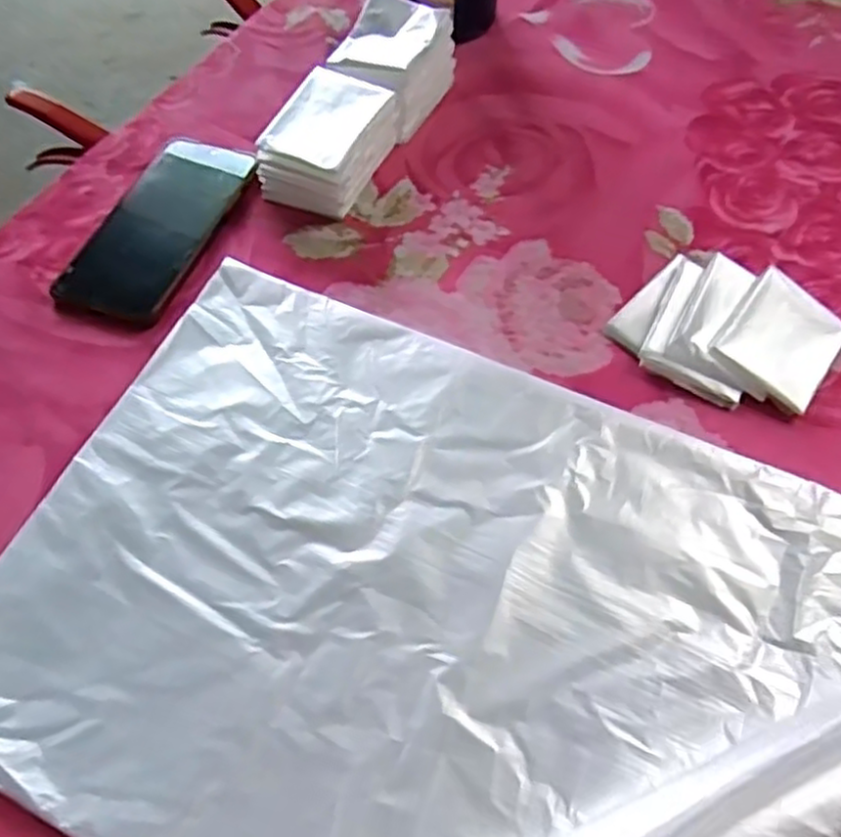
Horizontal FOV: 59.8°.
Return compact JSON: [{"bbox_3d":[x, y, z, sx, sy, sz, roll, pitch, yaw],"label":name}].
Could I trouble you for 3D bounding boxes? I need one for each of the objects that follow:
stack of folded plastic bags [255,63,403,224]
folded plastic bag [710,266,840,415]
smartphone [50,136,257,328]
[{"bbox_3d":[-0.065,-0.195,0.515,0.066,0.057,0.096,24,62,15],"label":"stack of folded plastic bags"},{"bbox_3d":[0.222,-0.048,0.446,0.062,0.018,0.080,35,66,20],"label":"folded plastic bag"},{"bbox_3d":[-0.179,-0.136,0.505,0.076,0.014,0.166,18,61,12],"label":"smartphone"}]

